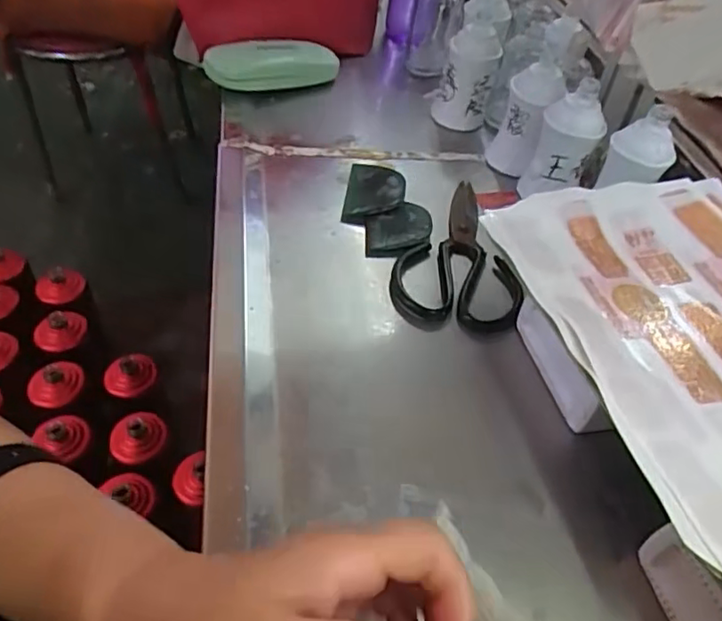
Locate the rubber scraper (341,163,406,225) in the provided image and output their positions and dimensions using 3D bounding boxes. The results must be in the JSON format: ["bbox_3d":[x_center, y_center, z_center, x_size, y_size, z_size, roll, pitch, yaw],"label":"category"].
[{"bbox_3d":[0.014,-0.113,0.567,0.054,0.014,0.085,8,47,1],"label":"rubber scraper"}]

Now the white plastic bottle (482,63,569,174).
[{"bbox_3d":[0.164,-0.190,0.603,0.053,0.101,0.047,19,48,11],"label":"white plastic bottle"}]

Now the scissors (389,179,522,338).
[{"bbox_3d":[0.078,-0.058,0.522,0.101,0.016,0.179,4,47,-2],"label":"scissors"}]

